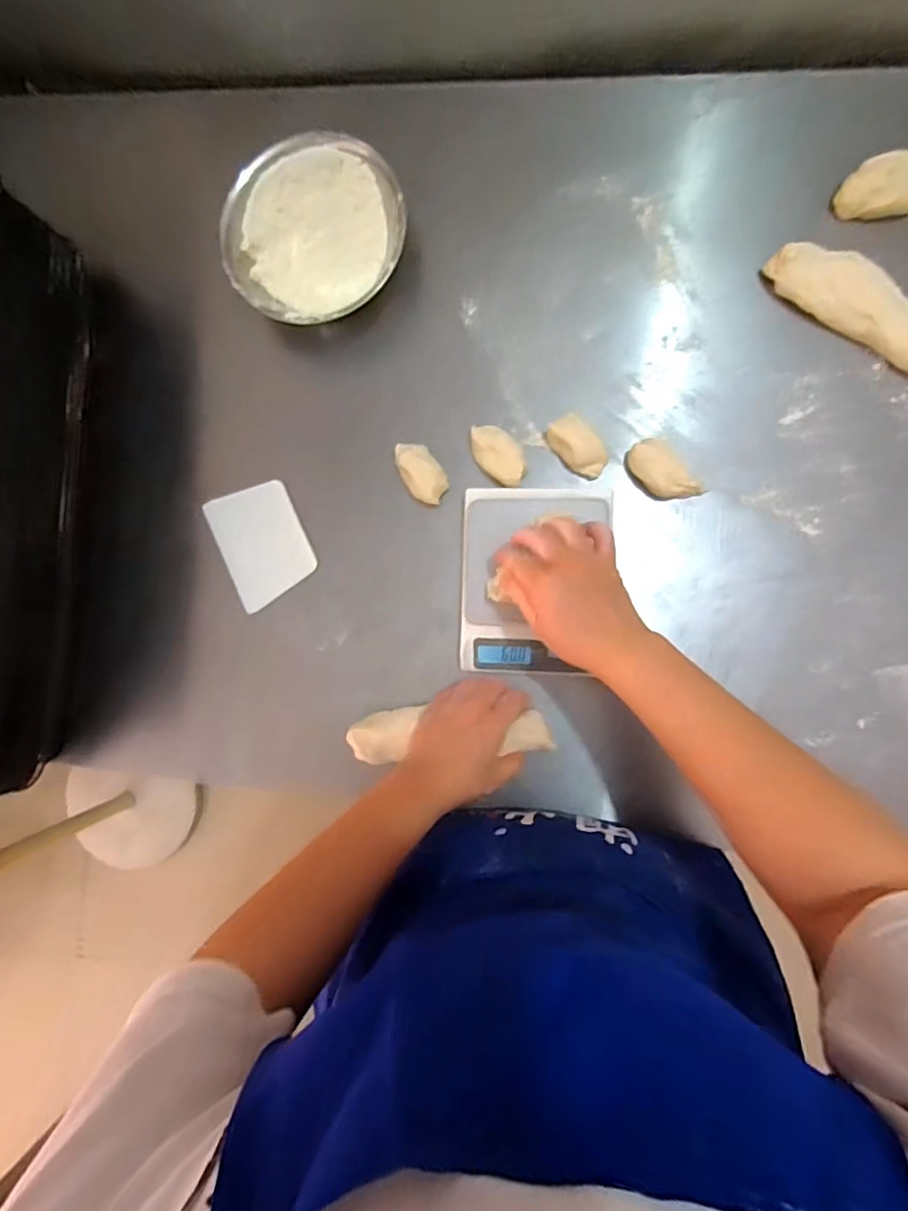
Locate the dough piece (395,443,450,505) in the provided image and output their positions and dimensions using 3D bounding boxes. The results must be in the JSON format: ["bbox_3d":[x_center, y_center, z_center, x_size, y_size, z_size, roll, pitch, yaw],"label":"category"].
[{"bbox_3d":[-0.035,-0.139,0.576,0.040,0.028,0.068,-33,85,5],"label":"dough piece"}]

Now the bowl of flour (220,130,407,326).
[{"bbox_3d":[-0.142,-0.381,0.581,0.184,0.064,0.168,0,88,7],"label":"bowl of flour"}]

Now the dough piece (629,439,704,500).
[{"bbox_3d":[0.210,-0.133,0.559,0.043,0.038,0.077,-42,85,4],"label":"dough piece"}]

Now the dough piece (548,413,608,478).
[{"bbox_3d":[0.128,-0.161,0.565,0.041,0.028,0.066,-40,85,4],"label":"dough piece"}]

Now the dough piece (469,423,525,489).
[{"bbox_3d":[0.046,-0.154,0.572,0.039,0.030,0.073,-39,85,4],"label":"dough piece"}]

